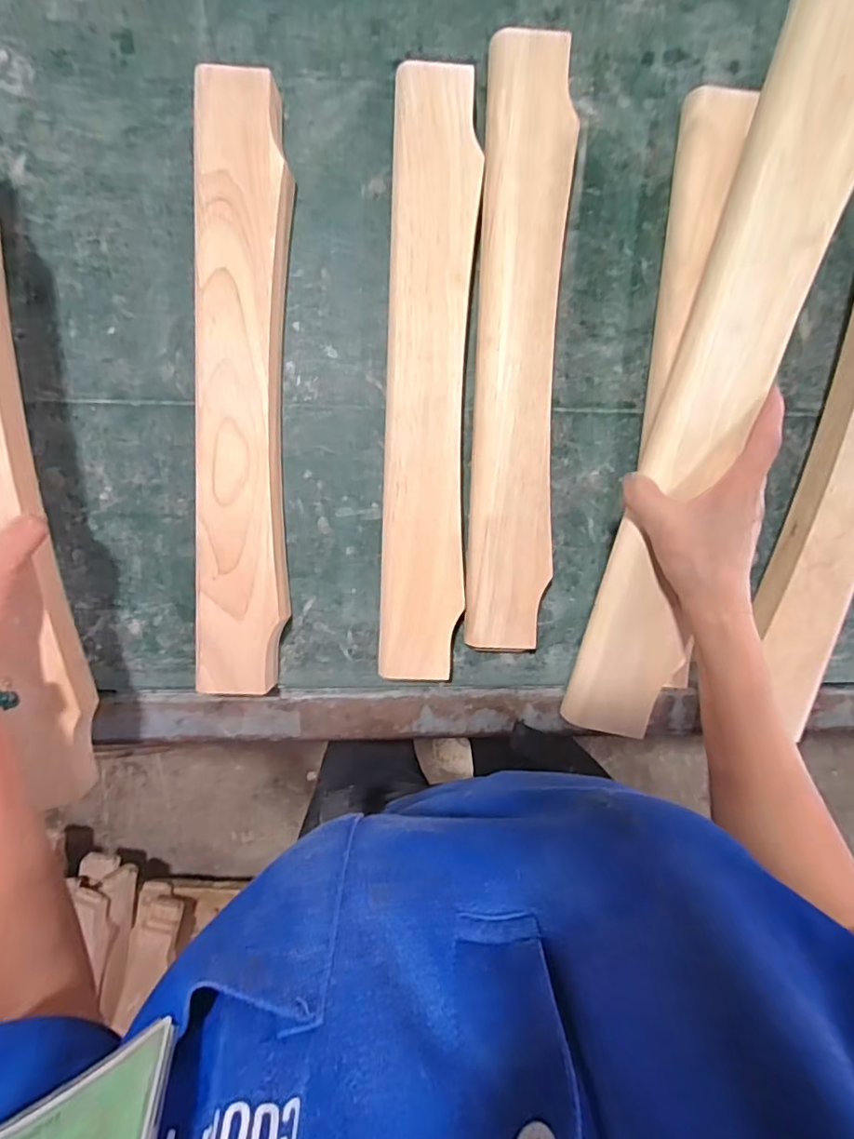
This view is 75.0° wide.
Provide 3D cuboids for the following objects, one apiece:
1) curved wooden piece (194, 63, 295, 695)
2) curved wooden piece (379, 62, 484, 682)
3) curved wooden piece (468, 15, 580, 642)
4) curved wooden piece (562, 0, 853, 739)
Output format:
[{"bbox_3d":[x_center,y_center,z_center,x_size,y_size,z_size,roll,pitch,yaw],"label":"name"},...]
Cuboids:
[{"bbox_3d":[-0.151,-0.157,0.459,0.074,0.036,0.449,2,96,-2],"label":"curved wooden piece"},{"bbox_3d":[0.002,-0.147,0.470,0.068,0.034,0.479,2,96,-2],"label":"curved wooden piece"},{"bbox_3d":[0.075,-0.175,0.473,0.069,0.033,0.482,2,96,-2],"label":"curved wooden piece"},{"bbox_3d":[0.194,-0.110,0.374,0.070,0.018,0.476,14,101,-4],"label":"curved wooden piece"}]

